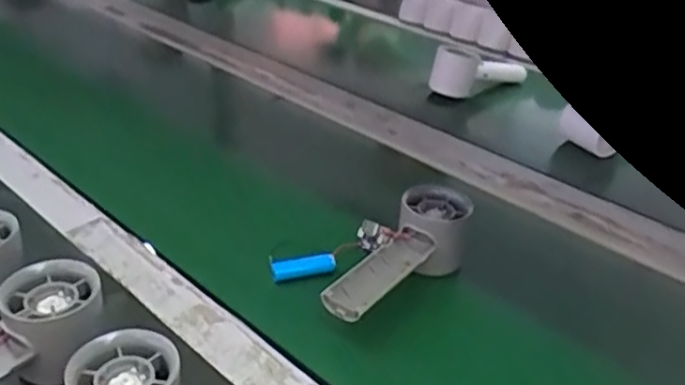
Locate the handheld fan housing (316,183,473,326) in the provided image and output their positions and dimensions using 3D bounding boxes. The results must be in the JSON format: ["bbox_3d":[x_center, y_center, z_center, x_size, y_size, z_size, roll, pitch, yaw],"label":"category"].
[{"bbox_3d":[0.049,0.051,0.517,0.054,0.053,0.159,20,33,26],"label":"handheld fan housing"}]

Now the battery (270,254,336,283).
[{"bbox_3d":[-0.032,0.059,0.531,0.054,0.016,0.011,-10,32,-24],"label":"battery"}]

